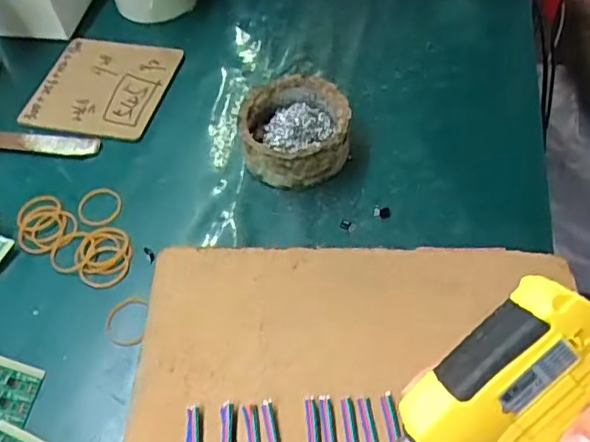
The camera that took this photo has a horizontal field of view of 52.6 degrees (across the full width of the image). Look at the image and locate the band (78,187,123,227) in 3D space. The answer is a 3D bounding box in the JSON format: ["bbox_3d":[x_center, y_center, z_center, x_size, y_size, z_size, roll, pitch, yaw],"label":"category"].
[{"bbox_3d":[-0.145,-0.011,0.442,0.032,0.004,0.033,-2,53,3],"label":"band"}]

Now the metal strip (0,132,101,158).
[{"bbox_3d":[-0.210,-0.064,0.485,0.105,0.006,0.020,7,56,9],"label":"metal strip"}]

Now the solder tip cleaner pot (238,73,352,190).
[{"bbox_3d":[0.001,-0.068,0.451,0.078,0.041,0.084,-2,53,3],"label":"solder tip cleaner pot"}]

